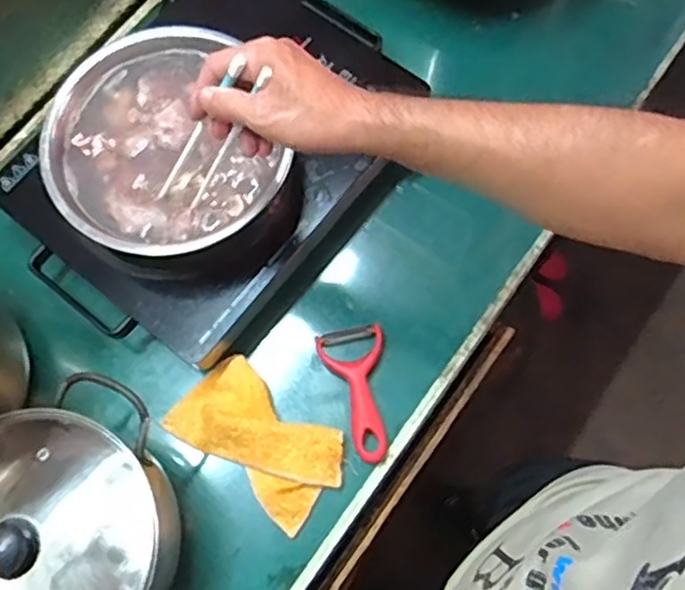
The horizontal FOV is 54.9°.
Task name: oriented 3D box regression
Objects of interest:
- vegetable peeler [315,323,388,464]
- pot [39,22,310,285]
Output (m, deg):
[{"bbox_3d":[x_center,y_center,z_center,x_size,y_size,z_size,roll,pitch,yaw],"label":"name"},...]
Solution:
[{"bbox_3d":[0.016,0.098,0.665,0.068,0.014,0.138,-9,73,-2],"label":"vegetable peeler"},{"bbox_3d":[-0.164,-0.132,0.654,0.225,0.082,0.242,-37,76,-10],"label":"pot"}]

